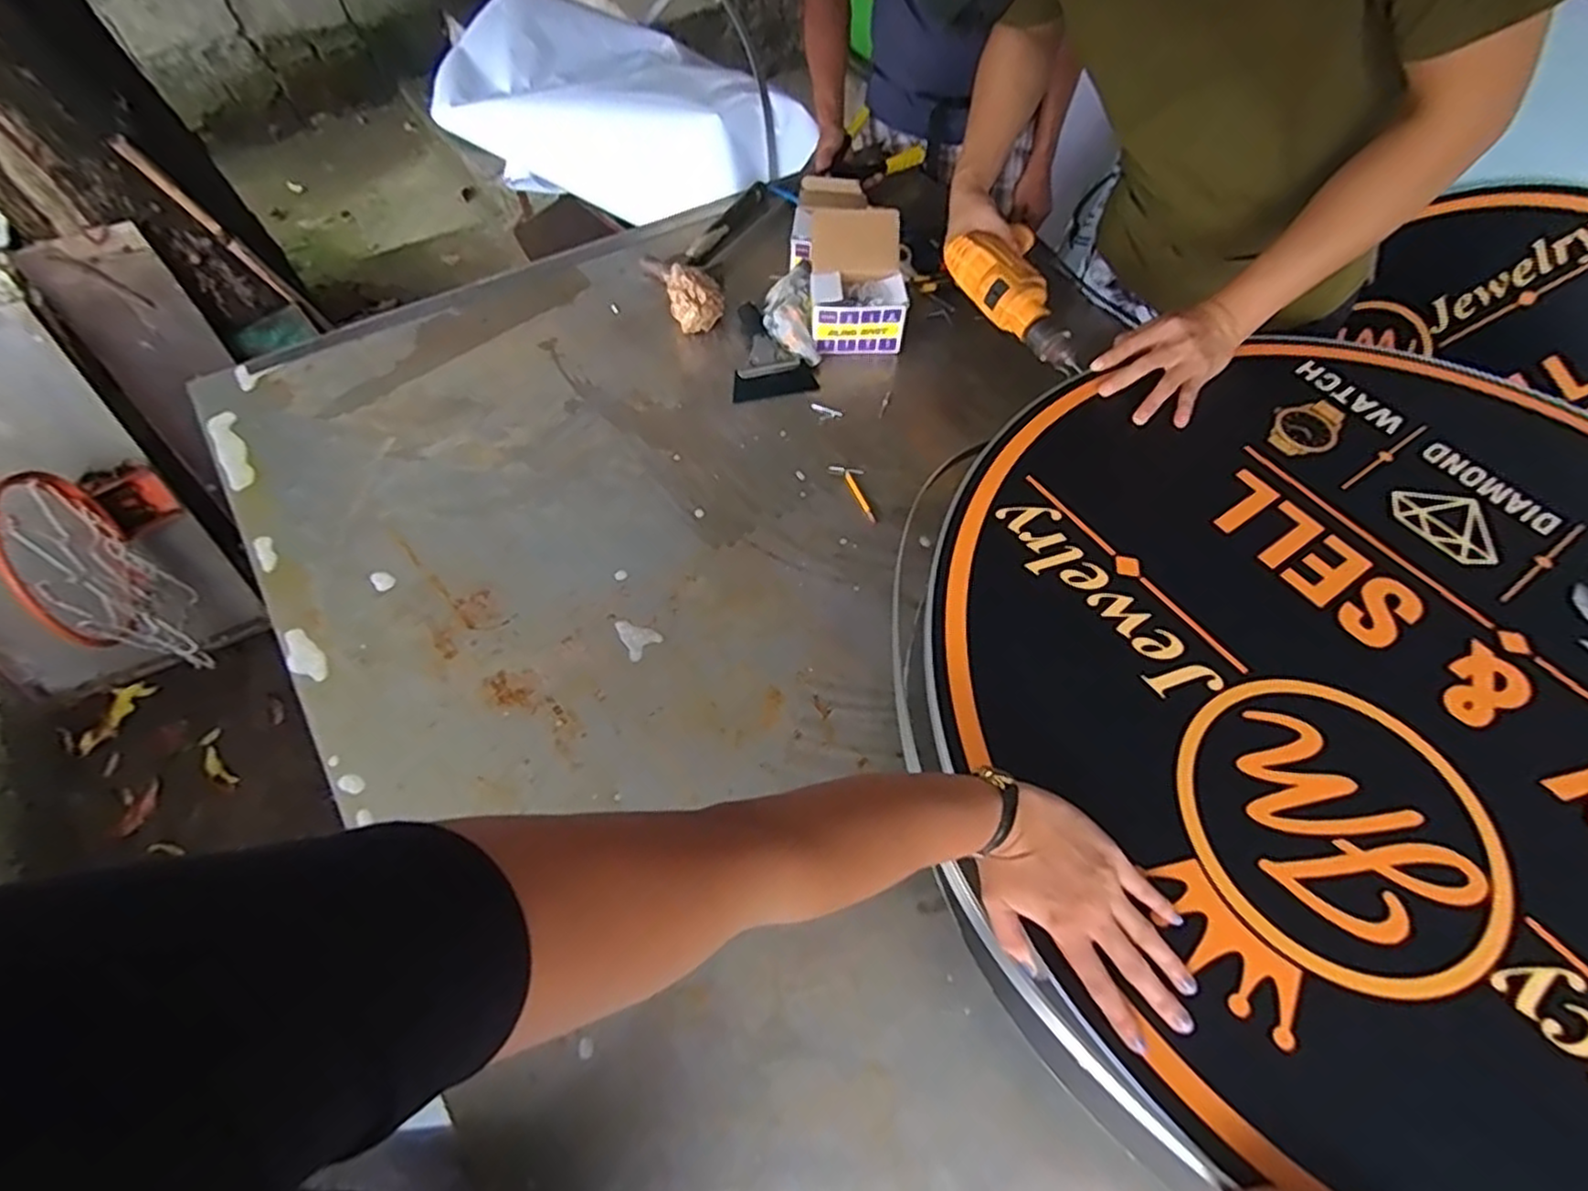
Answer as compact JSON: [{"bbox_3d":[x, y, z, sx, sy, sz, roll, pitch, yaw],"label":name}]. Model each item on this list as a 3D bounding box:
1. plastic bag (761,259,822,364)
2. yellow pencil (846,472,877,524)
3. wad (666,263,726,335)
[{"bbox_3d":[-0.008,-0.405,1.033,0.074,0.060,0.163,-4,58,-4],"label":"plastic bag"},{"bbox_3d":[0.084,-0.125,0.895,0.012,0.004,0.083,-19,60,-12],"label":"yellow pencil"},{"bbox_3d":[-0.141,-0.426,1.037,0.080,0.082,0.054,-10,59,-7],"label":"wad"}]

